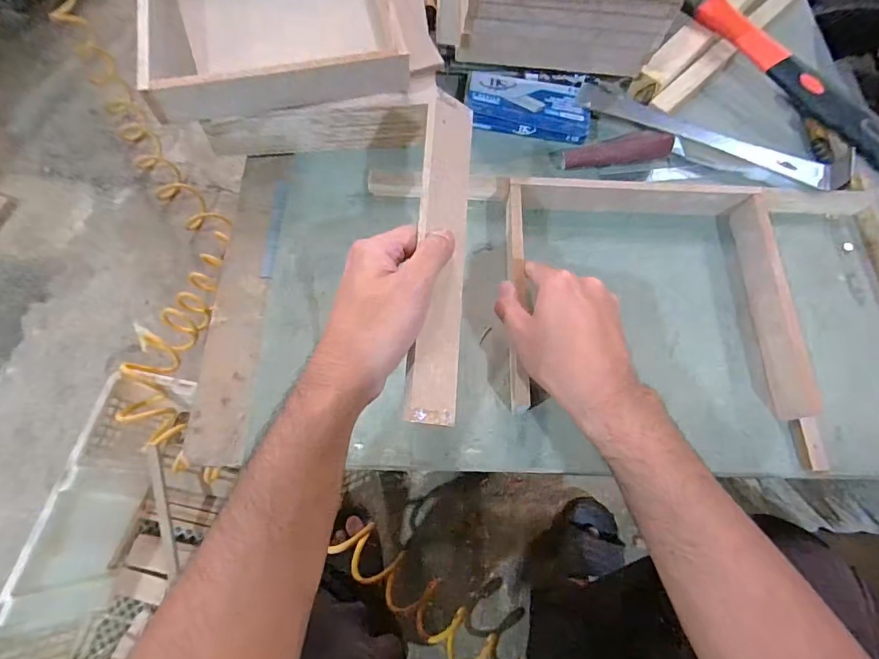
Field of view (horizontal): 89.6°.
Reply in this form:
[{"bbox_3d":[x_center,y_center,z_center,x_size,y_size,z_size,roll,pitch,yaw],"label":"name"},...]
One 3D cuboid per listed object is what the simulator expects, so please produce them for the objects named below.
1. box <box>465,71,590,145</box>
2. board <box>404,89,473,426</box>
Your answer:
[{"bbox_3d":[0.089,-0.230,0.451,0.121,0.019,0.072,6,69,0],"label":"box"},{"bbox_3d":[0.003,-0.055,0.289,0.037,0.004,0.226,14,72,-34],"label":"board"}]

